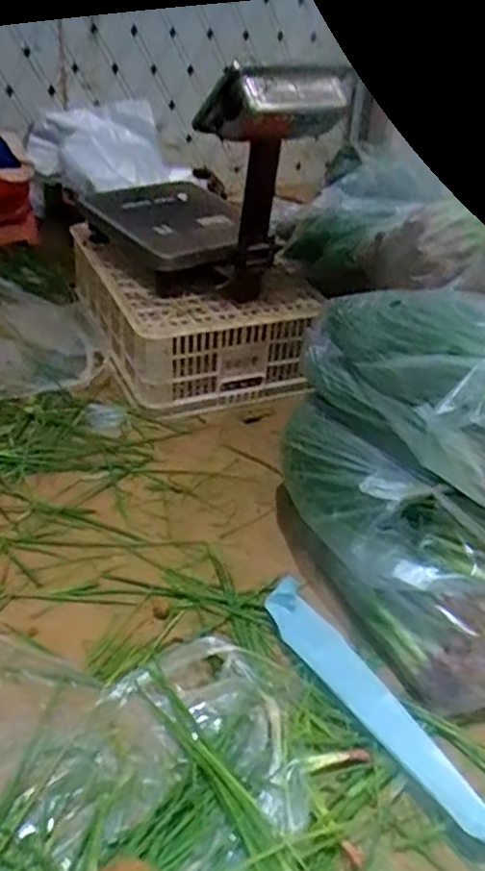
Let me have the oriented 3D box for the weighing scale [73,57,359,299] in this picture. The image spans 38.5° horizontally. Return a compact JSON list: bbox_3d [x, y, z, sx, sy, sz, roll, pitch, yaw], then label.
[{"bbox_3d":[-0.089,-0.491,1.313,0.282,0.362,0.468,-19,41,-30],"label":"weighing scale"}]

